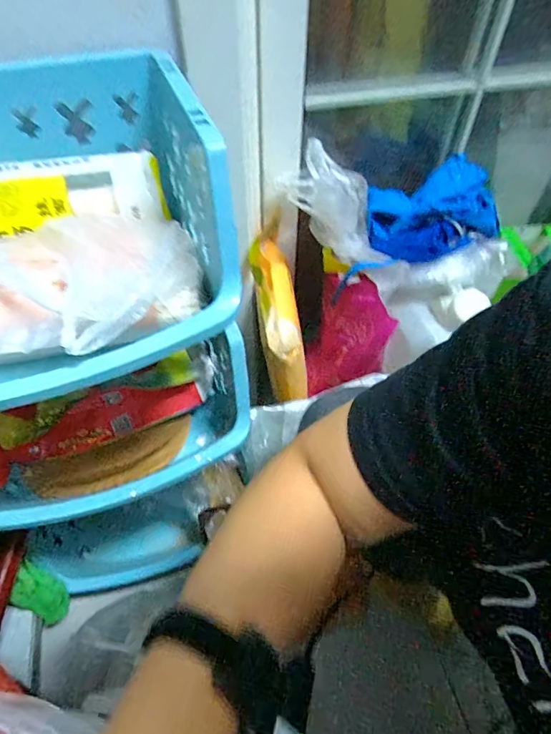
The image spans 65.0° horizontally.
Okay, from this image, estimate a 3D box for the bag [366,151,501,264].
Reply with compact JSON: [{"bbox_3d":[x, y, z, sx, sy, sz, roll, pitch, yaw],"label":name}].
[{"bbox_3d":[0.259,-0.263,0.724,0.234,0.099,0.132,-20,54,-16],"label":"bag"}]

